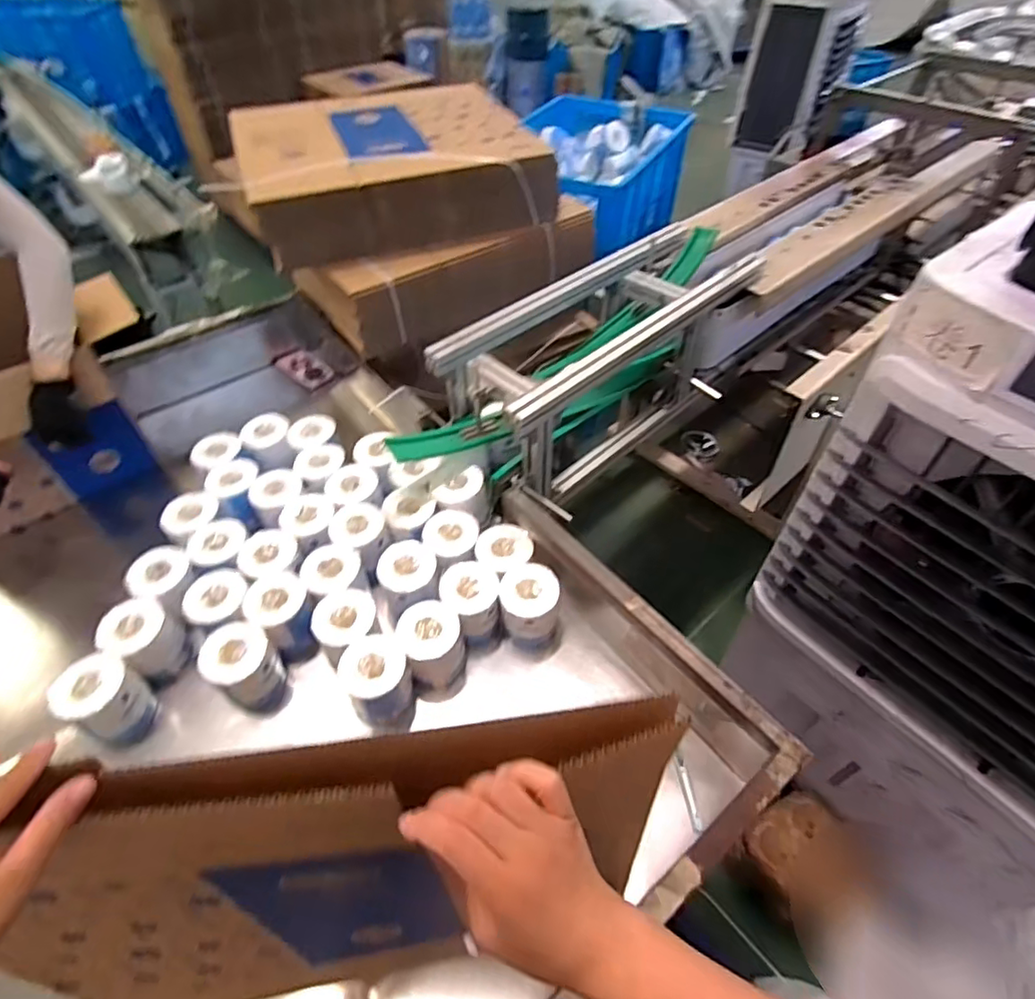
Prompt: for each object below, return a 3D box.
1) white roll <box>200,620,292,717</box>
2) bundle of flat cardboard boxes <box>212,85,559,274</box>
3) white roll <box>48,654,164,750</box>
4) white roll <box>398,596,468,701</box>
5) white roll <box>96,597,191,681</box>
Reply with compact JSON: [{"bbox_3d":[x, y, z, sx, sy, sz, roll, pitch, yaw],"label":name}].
[{"bbox_3d":[-0.430,0.274,0.935,0.097,0.140,0.109,-32,56,-25],"label":"white roll"},{"bbox_3d":[-0.285,-0.746,1.307,0.606,0.147,0.534,-15,50,-12],"label":"bundle of flat cardboard boxes"},{"bbox_3d":[-0.626,0.308,0.893,0.093,0.133,0.092,0,49,0],"label":"white roll"},{"bbox_3d":[-0.137,0.245,0.958,0.099,0.133,0.114,-9,49,-7],"label":"white roll"},{"bbox_3d":[-0.600,0.230,0.951,0.096,0.110,0.091,0,49,0],"label":"white roll"}]

